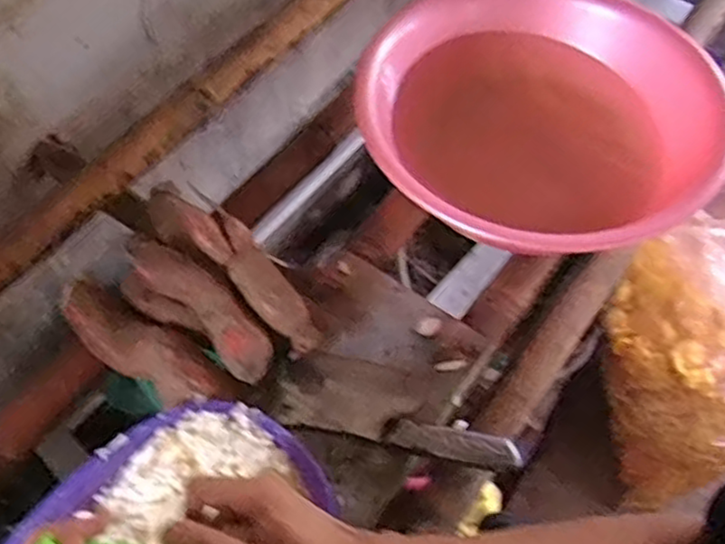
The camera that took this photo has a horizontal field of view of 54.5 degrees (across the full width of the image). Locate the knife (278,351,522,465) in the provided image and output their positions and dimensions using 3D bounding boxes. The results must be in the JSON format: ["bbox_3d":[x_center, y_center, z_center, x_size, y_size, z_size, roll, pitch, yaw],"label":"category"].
[{"bbox_3d":[0.036,0.127,0.687,0.227,0.030,0.082,14,58,4],"label":"knife"}]

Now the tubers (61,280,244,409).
[{"bbox_3d":[-0.209,0.071,0.681,0.202,0.044,0.066,35,62,16],"label":"tubers"}]

